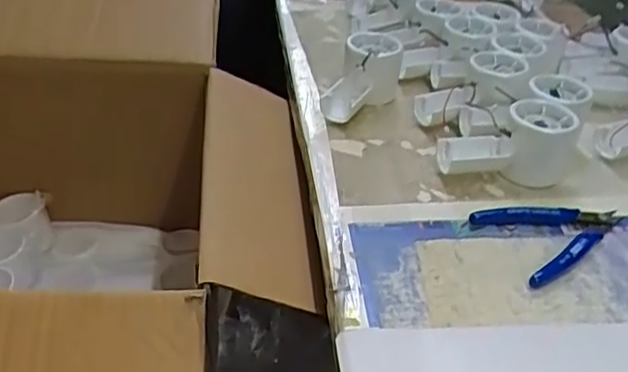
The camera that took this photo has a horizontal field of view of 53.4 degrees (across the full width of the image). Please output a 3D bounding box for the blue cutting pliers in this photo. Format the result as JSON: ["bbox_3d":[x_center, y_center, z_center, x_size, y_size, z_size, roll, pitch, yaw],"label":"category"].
[{"bbox_3d":[0.190,0.034,0.490,0.115,0.013,0.076,-14,41,-24],"label":"blue cutting pliers"}]

